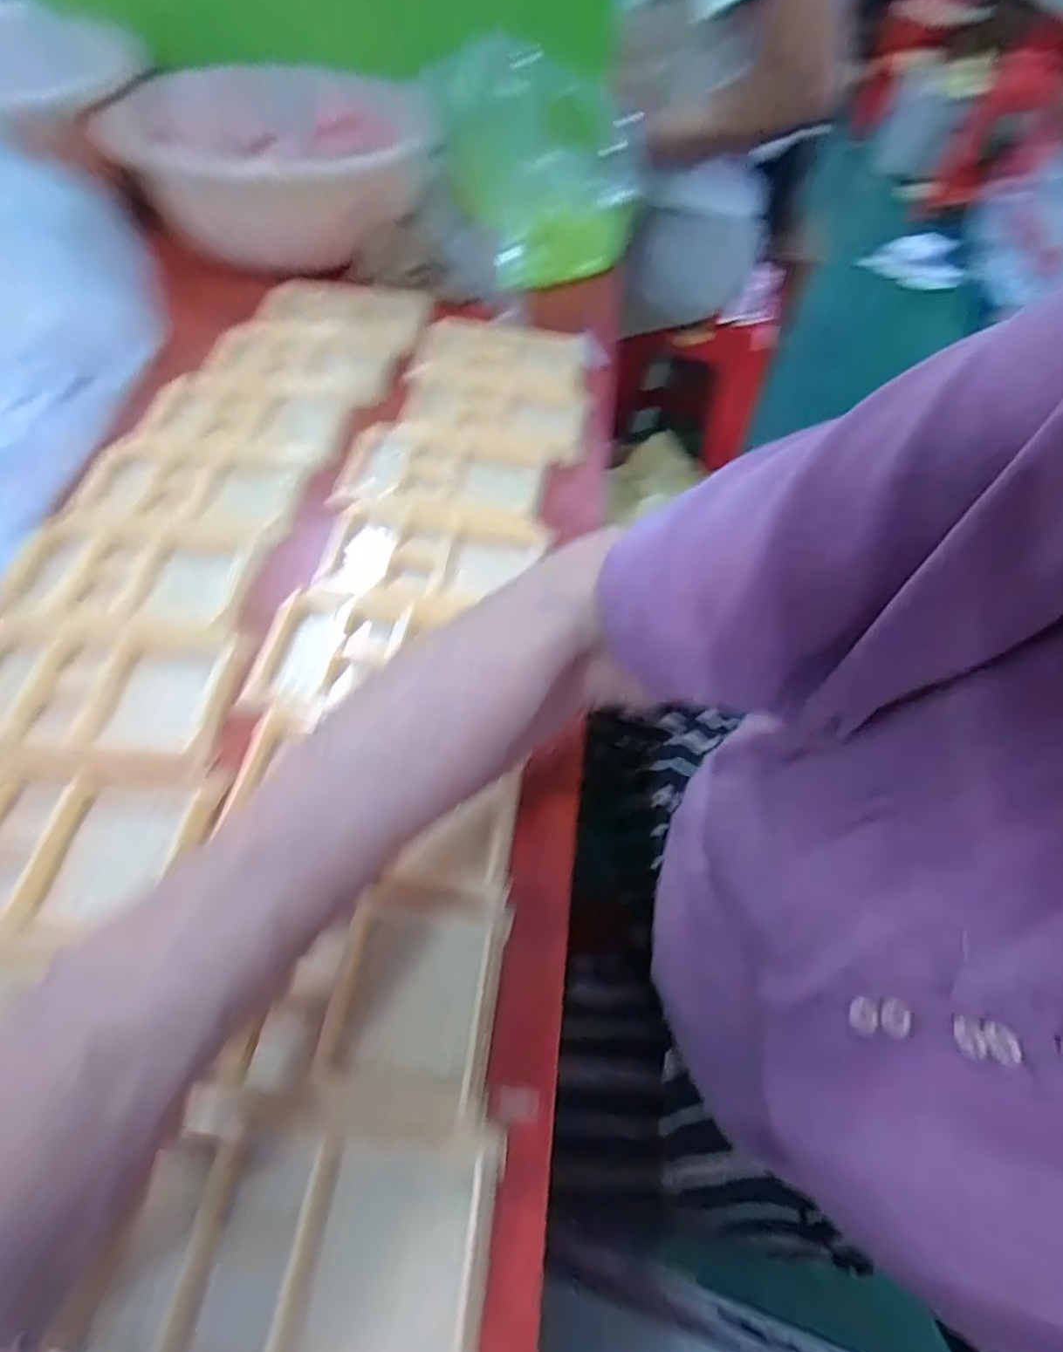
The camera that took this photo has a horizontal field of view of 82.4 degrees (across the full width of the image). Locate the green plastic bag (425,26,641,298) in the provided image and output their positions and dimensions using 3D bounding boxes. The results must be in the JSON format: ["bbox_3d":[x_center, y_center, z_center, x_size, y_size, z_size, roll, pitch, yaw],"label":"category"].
[{"bbox_3d":[0.003,-0.460,0.572,0.187,0.197,0.086,12,55,2],"label":"green plastic bag"}]

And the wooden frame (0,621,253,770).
[{"bbox_3d":[-0.225,0.008,0.315,0.134,0.013,0.078,3,56,-4],"label":"wooden frame"}]

